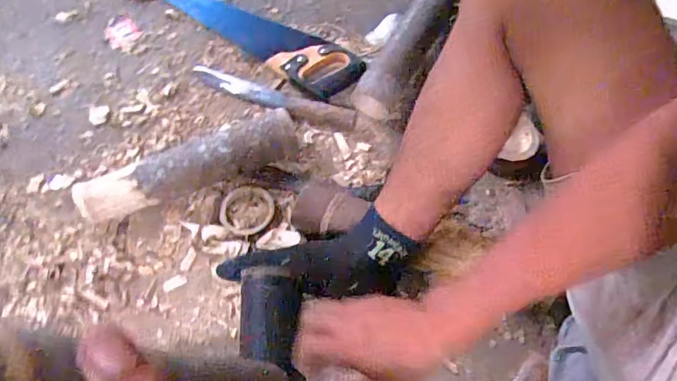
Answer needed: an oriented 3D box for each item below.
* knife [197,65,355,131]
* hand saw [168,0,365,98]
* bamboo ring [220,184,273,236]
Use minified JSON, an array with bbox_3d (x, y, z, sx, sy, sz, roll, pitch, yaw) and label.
[{"bbox_3d":[-0.115,-0.156,0.806,0.296,0.026,0.045,20,62,11],"label":"knife"},{"bbox_3d":[-0.151,-0.296,0.892,0.444,0.058,0.120,35,66,19],"label":"hand saw"},{"bbox_3d":[-0.134,0.028,0.698,0.079,0.016,0.069,-9,60,-5],"label":"bamboo ring"}]

